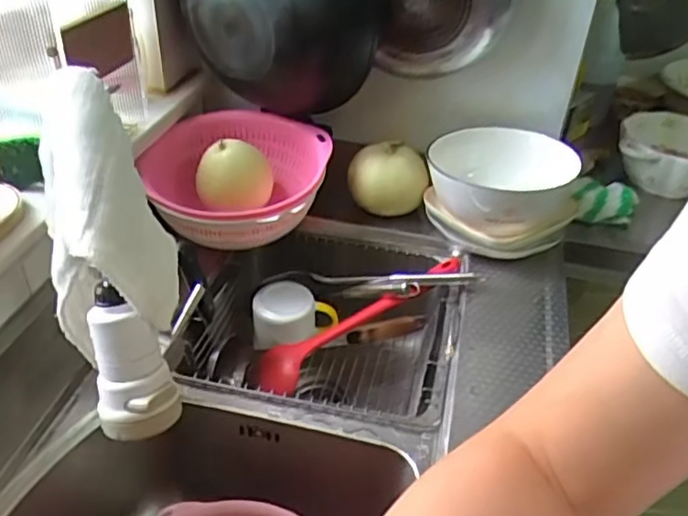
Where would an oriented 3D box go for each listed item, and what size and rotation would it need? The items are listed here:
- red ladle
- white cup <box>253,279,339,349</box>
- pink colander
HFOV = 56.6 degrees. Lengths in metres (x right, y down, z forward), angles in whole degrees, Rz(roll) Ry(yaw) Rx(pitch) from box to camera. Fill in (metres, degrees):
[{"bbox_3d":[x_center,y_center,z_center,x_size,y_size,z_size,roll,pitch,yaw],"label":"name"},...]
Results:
[{"bbox_3d":[0.025,0.086,0.845,0.317,0.034,0.074,-28,43,-9],"label":"red ladle"},{"bbox_3d":[-0.067,0.086,0.876,0.113,0.075,0.077,5,36,2],"label":"white cup"},{"bbox_3d":[-0.155,-0.099,0.875,0.246,0.129,0.220,12,37,12],"label":"pink colander"}]

